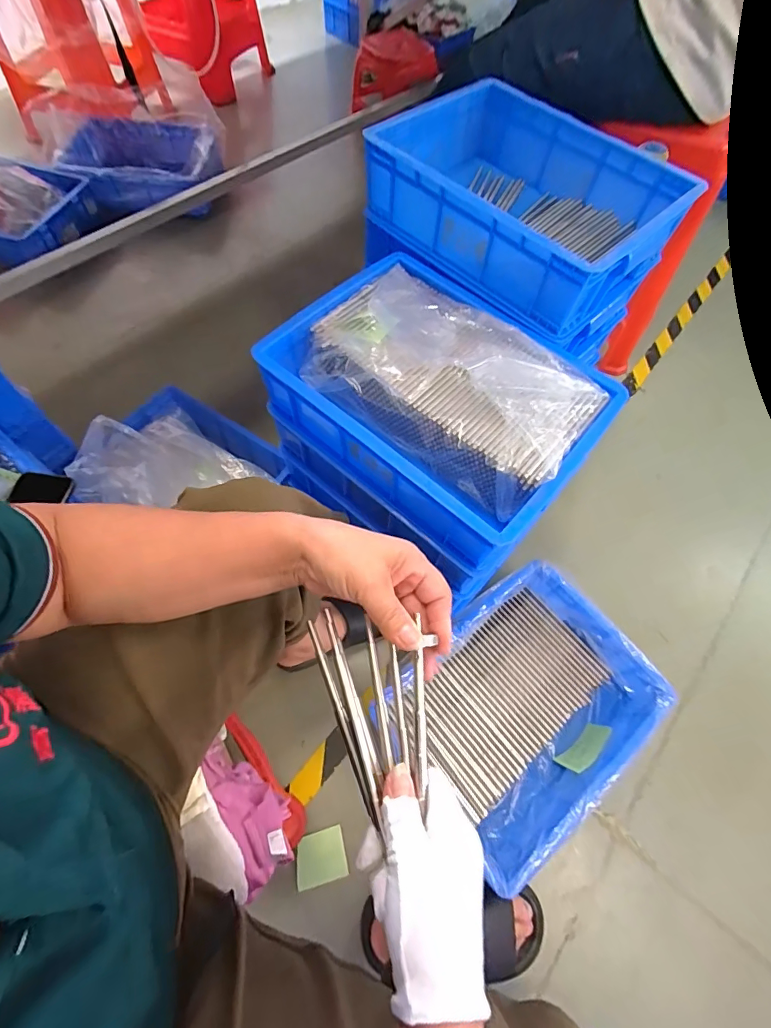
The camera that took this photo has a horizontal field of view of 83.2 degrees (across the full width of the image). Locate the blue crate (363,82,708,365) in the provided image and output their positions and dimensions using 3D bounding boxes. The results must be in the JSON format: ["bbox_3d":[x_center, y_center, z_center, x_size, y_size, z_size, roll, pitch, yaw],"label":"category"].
[{"bbox_3d":[0.202,-0.476,0.685,0.436,0.143,0.328,35,66,13],"label":"blue crate"}]

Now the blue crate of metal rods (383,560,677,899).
[{"bbox_3d":[0.225,0.308,0.729,0.384,0.114,0.317,-35,71,-19],"label":"blue crate of metal rods"}]

